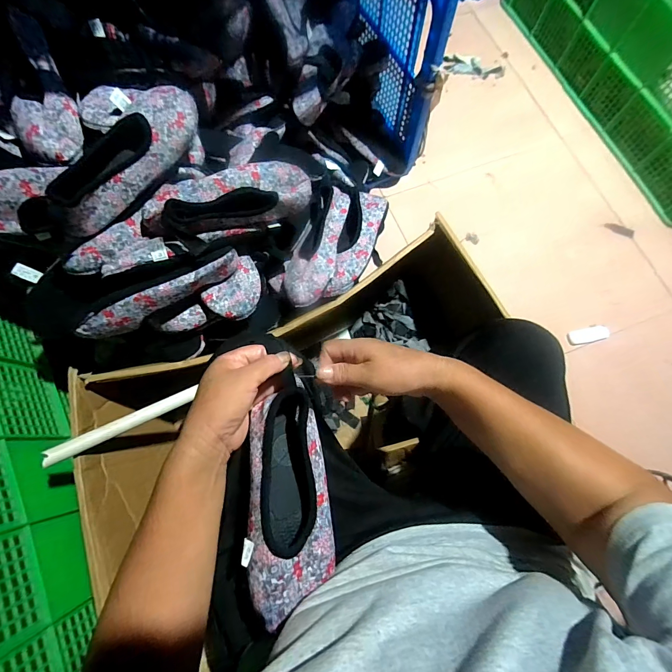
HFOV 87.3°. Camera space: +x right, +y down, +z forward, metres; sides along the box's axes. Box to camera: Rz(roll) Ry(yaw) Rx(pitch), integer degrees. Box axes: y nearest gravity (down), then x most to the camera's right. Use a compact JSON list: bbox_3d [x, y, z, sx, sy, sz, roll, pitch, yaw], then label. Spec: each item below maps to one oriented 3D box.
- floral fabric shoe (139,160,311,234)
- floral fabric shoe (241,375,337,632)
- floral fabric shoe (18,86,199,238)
[{"bbox_3d":[-0.161,-0.212,0.550,0.260,0.071,0.097,-19,75,-19],"label":"floral fabric shoe"},{"bbox_3d":[-0.047,0.161,0.365,0.080,0.059,0.203,-3,74,-2],"label":"floral fabric shoe"},{"bbox_3d":[-0.302,-0.243,0.501,0.077,0.069,0.277,35,77,9],"label":"floral fabric shoe"}]

